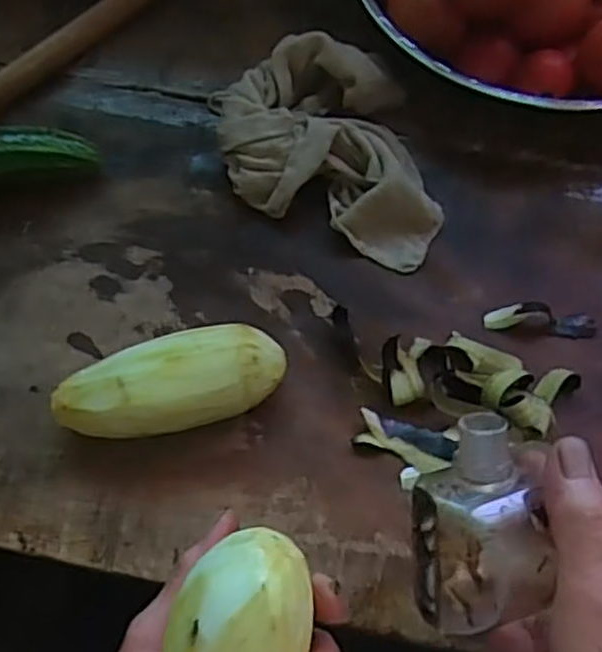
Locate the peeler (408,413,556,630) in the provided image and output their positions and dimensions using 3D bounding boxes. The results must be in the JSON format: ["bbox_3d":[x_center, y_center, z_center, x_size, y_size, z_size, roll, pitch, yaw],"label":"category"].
[{"bbox_3d":[0.071,0.073,0.282,0.045,0.042,0.076,-2,103,26],"label":"peeler"}]

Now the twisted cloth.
[{"bbox_3d":[0.021,-0.123,0.472,0.170,0.040,0.124,23,68,11],"label":"twisted cloth"}]

